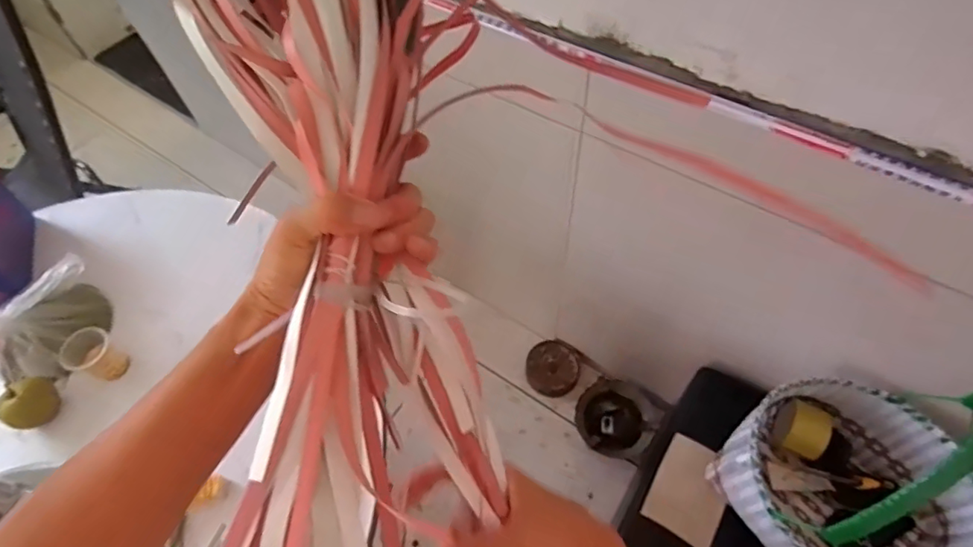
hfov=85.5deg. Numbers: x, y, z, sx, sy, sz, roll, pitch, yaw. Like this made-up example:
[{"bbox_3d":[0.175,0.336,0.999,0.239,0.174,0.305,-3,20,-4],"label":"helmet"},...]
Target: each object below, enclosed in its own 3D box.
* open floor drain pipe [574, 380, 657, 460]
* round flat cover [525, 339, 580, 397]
[{"bbox_3d":[0.317,0.368,1.337,0.179,0.068,0.197,35,66,23],"label":"open floor drain pipe"},{"bbox_3d":[0.179,0.257,1.424,0.141,0.011,0.142,-1,85,9],"label":"round flat cover"}]

